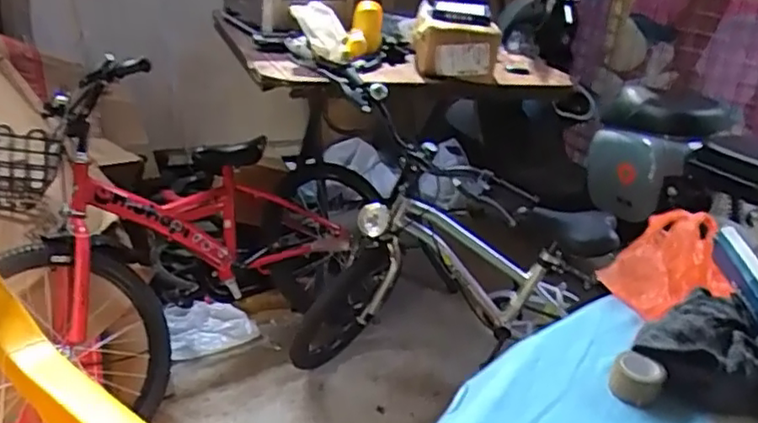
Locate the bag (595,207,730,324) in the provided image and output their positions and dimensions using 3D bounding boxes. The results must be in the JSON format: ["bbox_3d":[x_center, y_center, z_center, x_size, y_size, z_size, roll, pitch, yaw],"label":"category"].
[{"bbox_3d":[0.290,0.051,0.638,0.104,0.054,0.147,26,34,37],"label":"bag"}]

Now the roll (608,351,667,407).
[{"bbox_3d":[0.201,0.130,0.503,0.036,0.024,0.036,19,30,28],"label":"roll"}]

